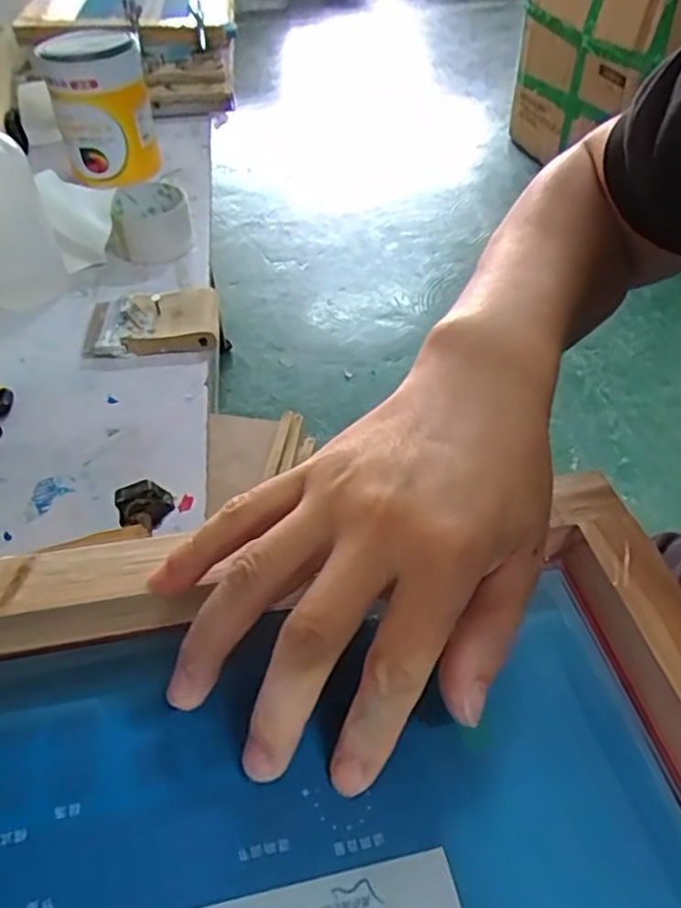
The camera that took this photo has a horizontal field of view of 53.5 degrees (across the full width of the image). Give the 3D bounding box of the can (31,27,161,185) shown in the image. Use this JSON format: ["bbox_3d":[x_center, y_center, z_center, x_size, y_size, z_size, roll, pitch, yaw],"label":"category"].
[{"bbox_3d":[-0.265,-0.388,0.752,0.101,0.134,0.103,-18,46,-15],"label":"can"}]

